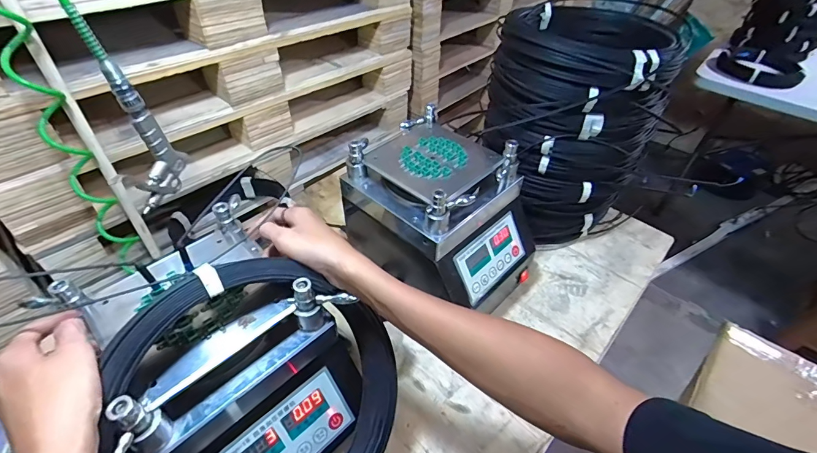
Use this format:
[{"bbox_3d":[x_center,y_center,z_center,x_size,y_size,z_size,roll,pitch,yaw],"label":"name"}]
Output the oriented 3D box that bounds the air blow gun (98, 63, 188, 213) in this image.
[{"bbox_3d":[-0.327,-0.108,0.479,0.022,0.168,0.080,13,45,11],"label":"air blow gun"}]

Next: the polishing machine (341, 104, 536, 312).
[{"bbox_3d":[0.059,-0.001,0.702,0.284,0.278,0.218,34,52,28],"label":"polishing machine"}]

